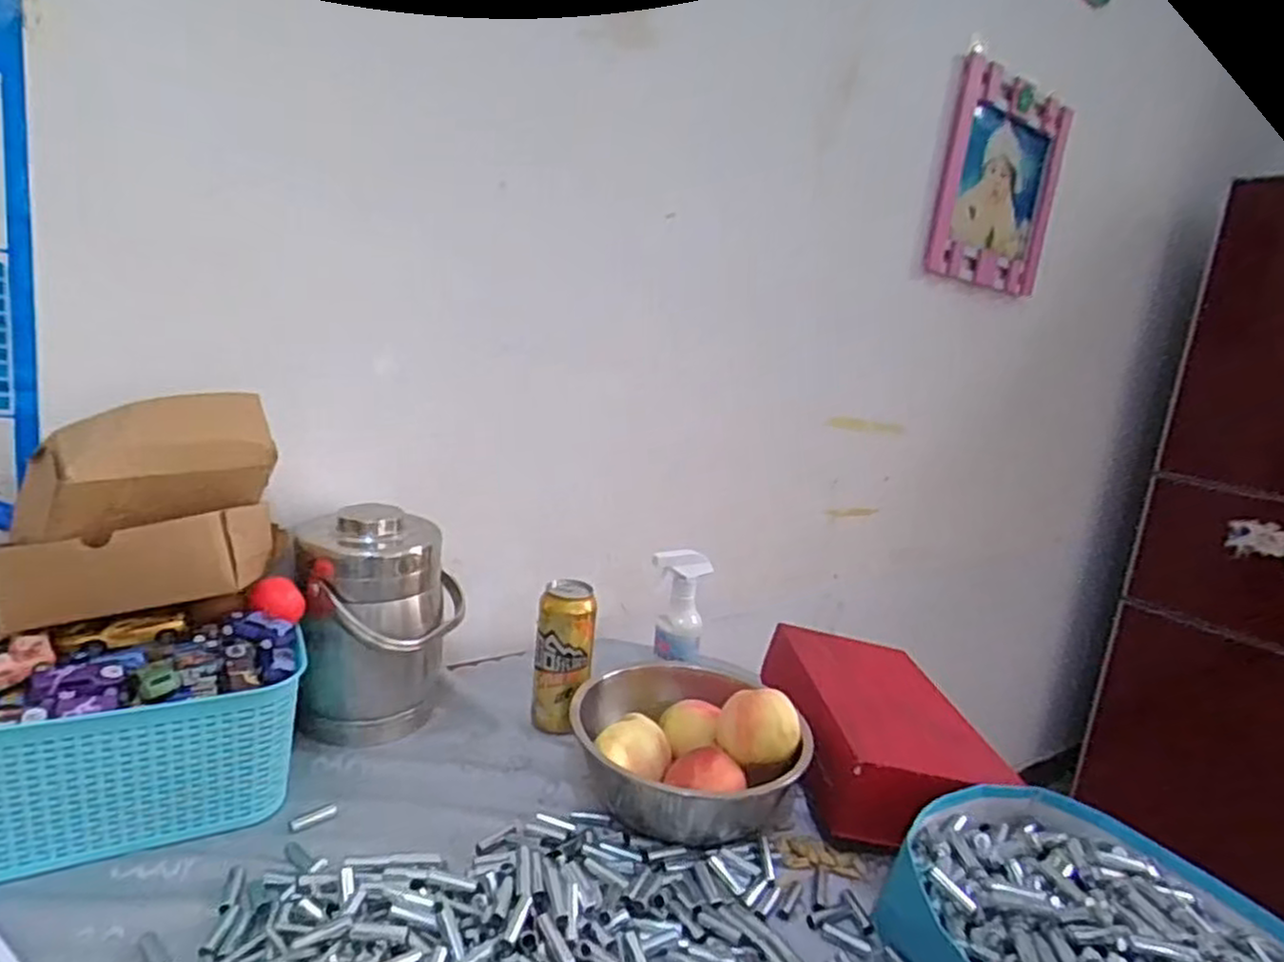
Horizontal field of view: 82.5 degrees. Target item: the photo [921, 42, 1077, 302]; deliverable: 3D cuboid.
[{"bbox_3d":[0.662,-0.555,1.355,0.341,0.374,0.045,-2,12,-30],"label":"photo"}]

